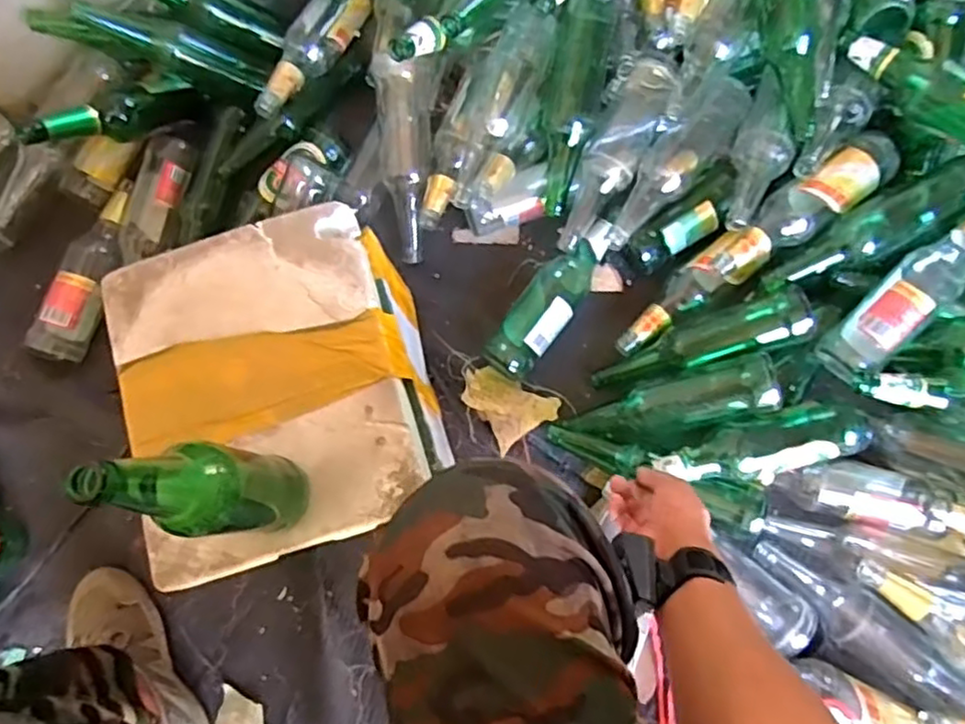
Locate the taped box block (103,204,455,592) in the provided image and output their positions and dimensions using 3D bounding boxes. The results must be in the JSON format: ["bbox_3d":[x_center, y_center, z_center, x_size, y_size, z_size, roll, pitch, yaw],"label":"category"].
[{"bbox_3d":[-0.205,0.042,0.730,0.279,0.205,0.318,-17,76,-3],"label":"taped box block"}]

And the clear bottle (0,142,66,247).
[{"bbox_3d":[-0.652,-0.196,0.888,0.256,0.060,0.068,-41,77,11],"label":"clear bottle"}]

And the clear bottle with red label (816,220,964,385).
[{"bbox_3d":[0.501,-0.086,0.758,0.271,0.077,0.066,-46,78,4],"label":"clear bottle with red label"}]

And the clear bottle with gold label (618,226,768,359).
[{"bbox_3d":[0.256,-0.087,0.832,0.215,0.072,0.061,-40,77,15],"label":"clear bottle with gold label"}]

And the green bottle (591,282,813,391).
[{"bbox_3d":[0.263,-0.020,0.817,0.262,0.061,0.078,-20,75,14],"label":"green bottle"}]

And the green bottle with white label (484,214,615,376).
[{"bbox_3d":[0.087,-0.081,0.865,0.074,0.065,0.225,33,79,9],"label":"green bottle with white label"}]

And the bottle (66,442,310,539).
[{"bbox_3d":[-0.199,0.097,0.492,0.070,0.254,0.063,2,75,2],"label":"bottle"}]

